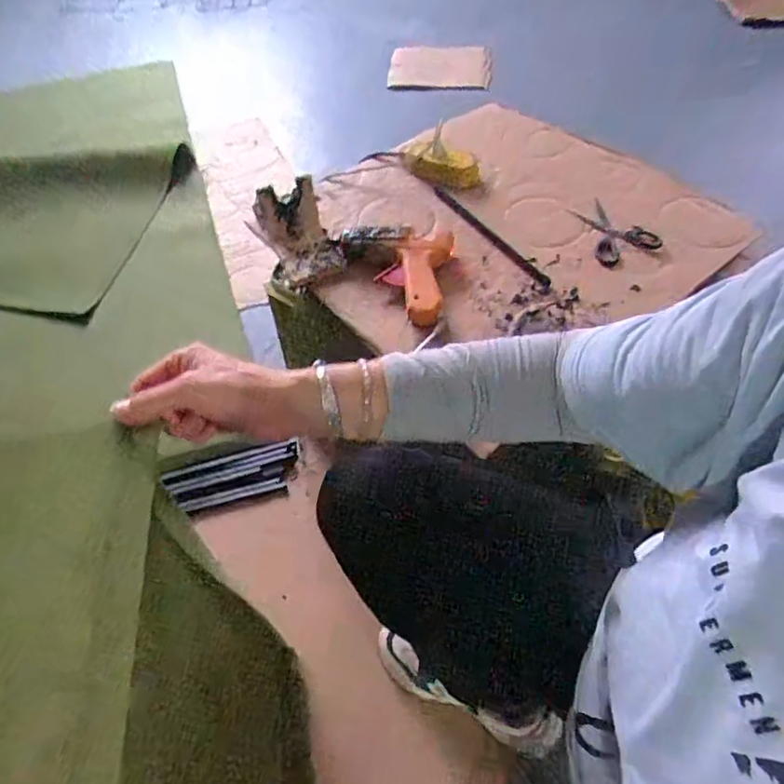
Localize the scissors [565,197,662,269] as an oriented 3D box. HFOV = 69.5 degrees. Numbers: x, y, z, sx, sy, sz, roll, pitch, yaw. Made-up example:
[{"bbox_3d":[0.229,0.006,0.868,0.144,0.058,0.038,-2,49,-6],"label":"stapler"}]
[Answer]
[{"bbox_3d":[0.308,-0.228,0.796,0.094,0.011,0.118,-19,55,-11],"label":"scissors"}]

